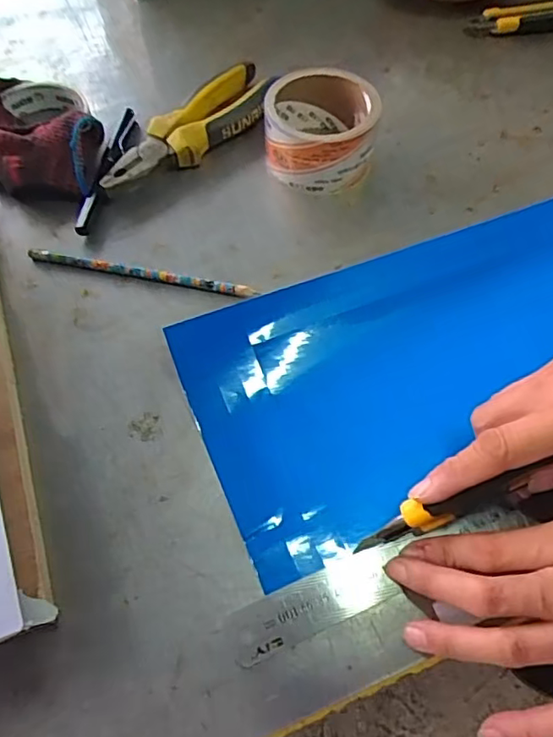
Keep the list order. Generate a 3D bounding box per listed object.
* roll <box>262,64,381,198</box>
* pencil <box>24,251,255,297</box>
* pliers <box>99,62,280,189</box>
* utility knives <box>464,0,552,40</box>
[{"bbox_3d":[0.035,-0.190,0.456,0.085,0.055,0.084,0,60,1],"label":"roll"},{"bbox_3d":[-0.099,-0.070,0.413,0.169,0.009,0.009,11,61,7],"label":"pencil"},{"bbox_3d":[-0.070,-0.200,0.476,0.180,0.029,0.050,-41,67,-20],"label":"pliers"},{"bbox_3d":[0.266,-0.348,0.561,0.148,0.023,0.035,-3,60,-1],"label":"utility knives"}]

